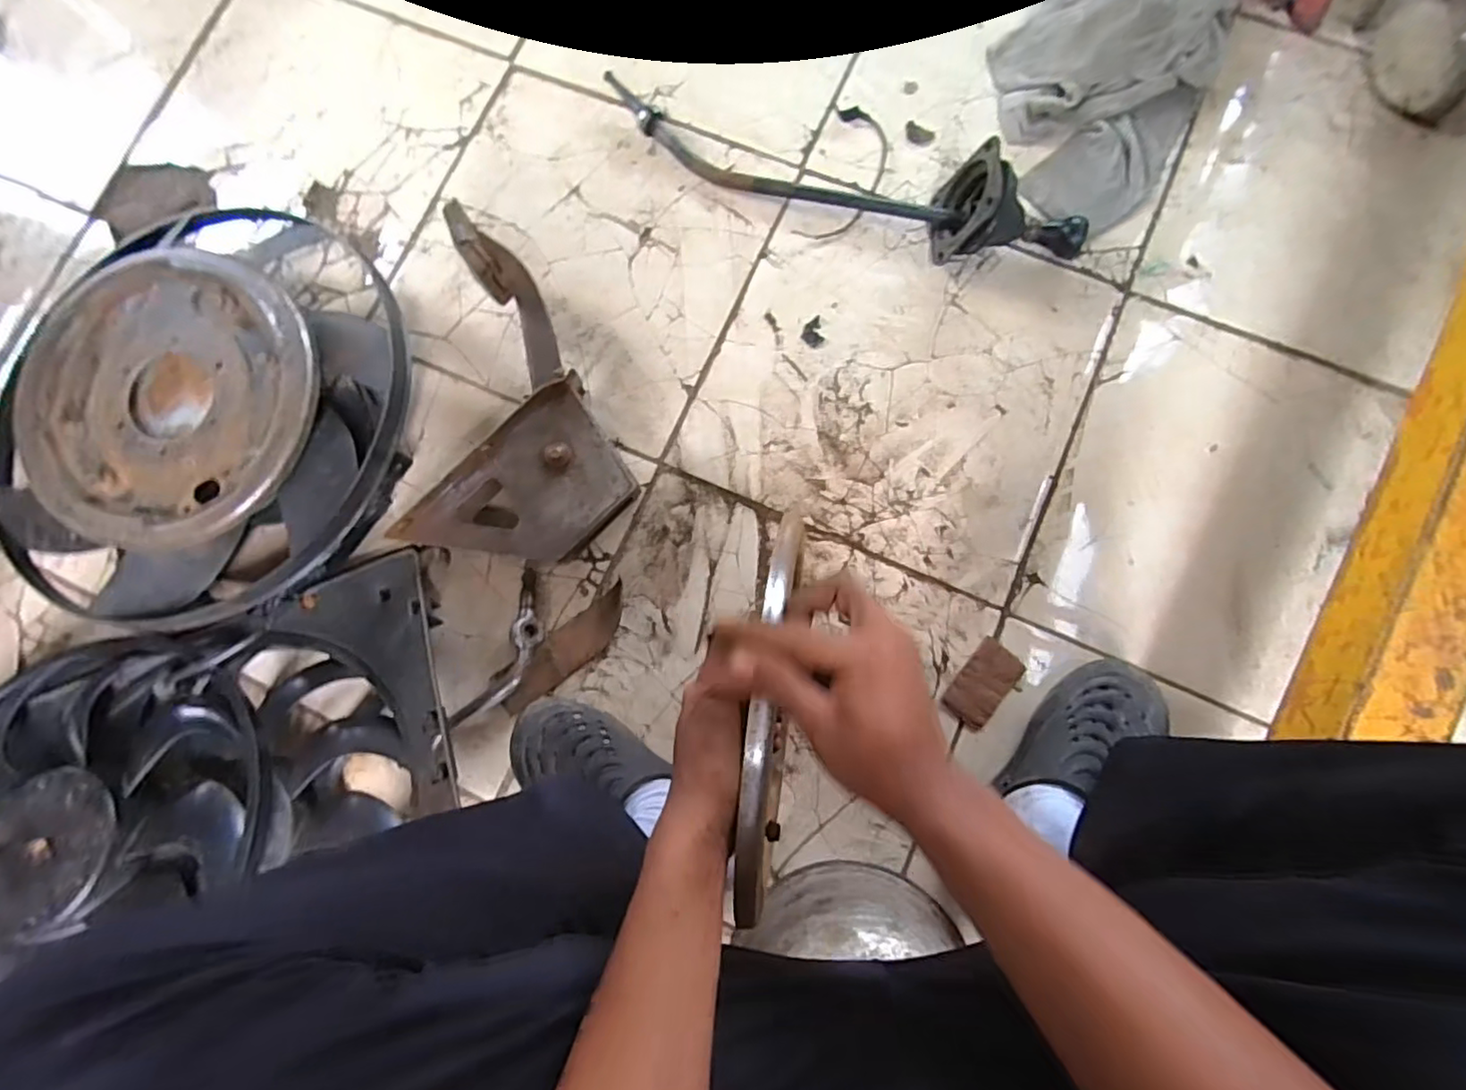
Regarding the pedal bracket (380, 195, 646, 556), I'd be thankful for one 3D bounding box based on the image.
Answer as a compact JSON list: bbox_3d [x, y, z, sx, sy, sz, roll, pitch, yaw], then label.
[{"bbox_3d":[-0.267,-0.138,0.672,0.225,0.107,0.347,-26,83,-1],"label":"pedal bracket"}]

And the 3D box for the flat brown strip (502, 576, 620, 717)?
[{"bbox_3d":[-0.181,0.115,0.685,0.172,0.026,0.048,-38,84,-3],"label":"flat brown strip"}]

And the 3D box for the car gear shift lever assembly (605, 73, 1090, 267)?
[{"bbox_3d":[0.119,-0.444,0.713,0.581,0.093,0.110,24,84,4],"label":"car gear shift lever assembly"}]

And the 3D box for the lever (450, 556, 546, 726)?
[{"bbox_3d":[-0.240,0.113,0.678,0.059,0.042,0.187,21,84,4],"label":"lever"}]

